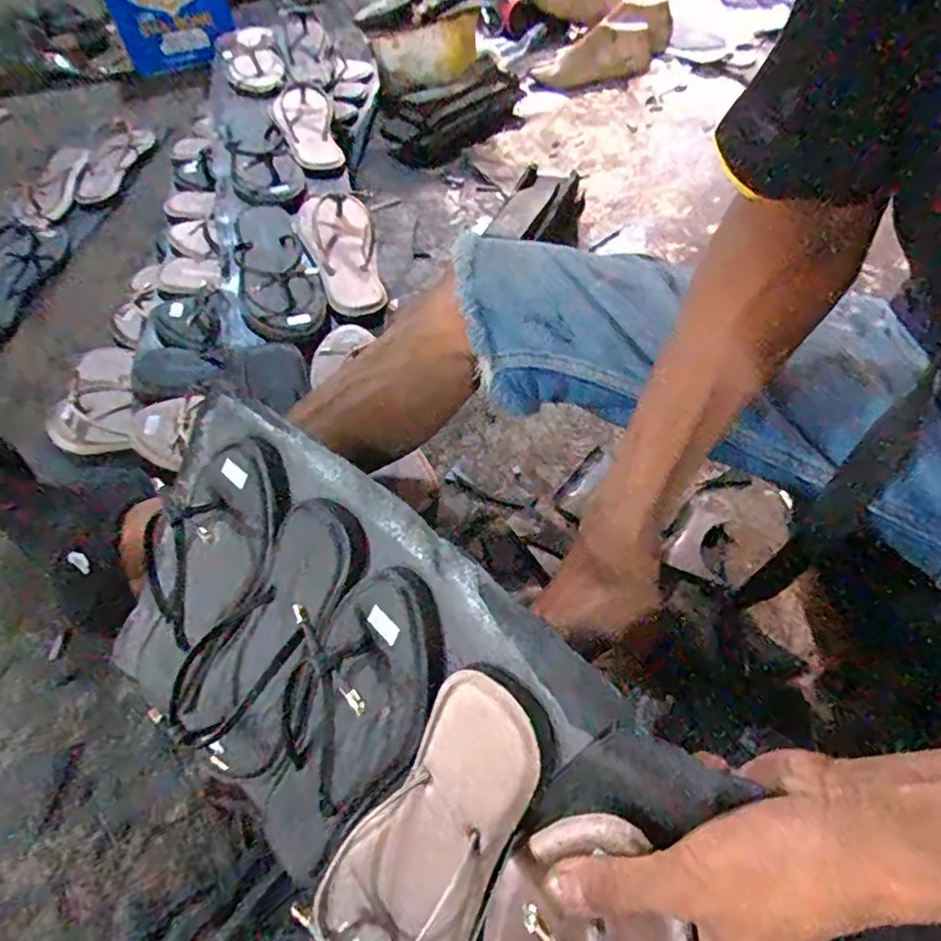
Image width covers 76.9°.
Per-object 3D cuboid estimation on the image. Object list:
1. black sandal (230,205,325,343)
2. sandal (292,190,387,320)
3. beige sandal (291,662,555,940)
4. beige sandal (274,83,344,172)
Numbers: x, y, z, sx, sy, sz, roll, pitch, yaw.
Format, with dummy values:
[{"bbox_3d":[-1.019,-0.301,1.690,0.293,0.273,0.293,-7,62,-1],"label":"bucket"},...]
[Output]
[{"bbox_3d":[-0.242,-0.247,0.719,0.093,0.044,0.242,-19,54,-12],"label":"black sandal"},{"bbox_3d":[-0.166,-0.280,0.744,0.092,0.046,0.221,-11,53,-6],"label":"sandal"},{"bbox_3d":[-0.029,0.211,0.321,0.090,0.227,0.039,36,21,26],"label":"beige sandal"},{"bbox_3d":[-0.243,-0.511,0.885,0.084,0.040,0.220,-14,53,-9],"label":"beige sandal"}]

